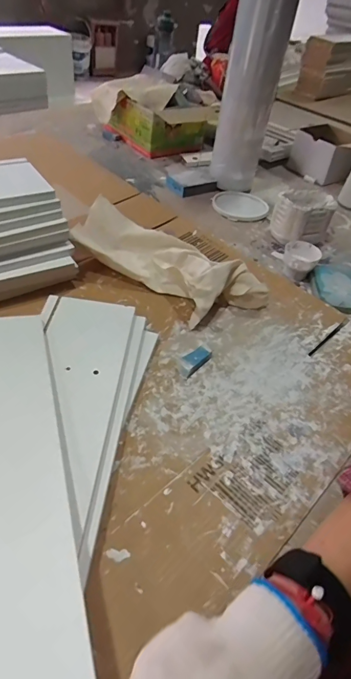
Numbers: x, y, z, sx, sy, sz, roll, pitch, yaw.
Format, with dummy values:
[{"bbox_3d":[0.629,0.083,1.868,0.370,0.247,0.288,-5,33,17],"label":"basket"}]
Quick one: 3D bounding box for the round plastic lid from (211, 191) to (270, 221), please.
[{"bbox_3d":[0.152,-0.308,0.894,0.130,0.017,0.130,4,44,-4],"label":"round plastic lid"}]

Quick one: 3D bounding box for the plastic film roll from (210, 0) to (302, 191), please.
[{"bbox_3d":[0.159,-0.540,0.770,0.104,0.506,0.101,5,45,-5],"label":"plastic film roll"}]

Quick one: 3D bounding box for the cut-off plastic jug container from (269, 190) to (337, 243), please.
[{"bbox_3d":[0.256,-0.246,0.789,0.121,0.084,0.086,-17,49,-23],"label":"cut-off plastic jug container"}]

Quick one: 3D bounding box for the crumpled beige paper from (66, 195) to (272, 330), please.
[{"bbox_3d":[-0.022,-0.124,0.630,0.330,0.067,0.115,29,48,21],"label":"crumpled beige paper"}]

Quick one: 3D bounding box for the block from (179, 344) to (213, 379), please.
[{"bbox_3d":[0.027,0.029,0.529,0.054,0.016,0.022,-32,56,-33],"label":"block"}]

